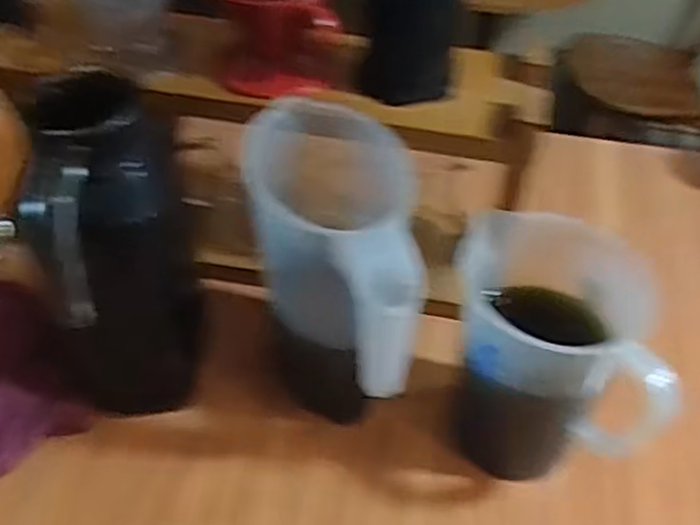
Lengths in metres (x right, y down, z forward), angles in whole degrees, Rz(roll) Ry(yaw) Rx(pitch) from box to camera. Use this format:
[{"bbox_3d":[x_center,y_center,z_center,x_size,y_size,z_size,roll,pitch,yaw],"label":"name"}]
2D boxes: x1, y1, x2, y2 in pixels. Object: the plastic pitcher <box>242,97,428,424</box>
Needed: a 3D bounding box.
[{"bbox_3d":[-0.013,0.024,0.500,0.096,0.218,0.173,-4,45,-6],"label":"plastic pitcher"}]

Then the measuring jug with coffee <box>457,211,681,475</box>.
[{"bbox_3d":[0.138,0.072,0.487,0.141,0.173,0.093,24,49,21],"label":"measuring jug with coffee"}]

